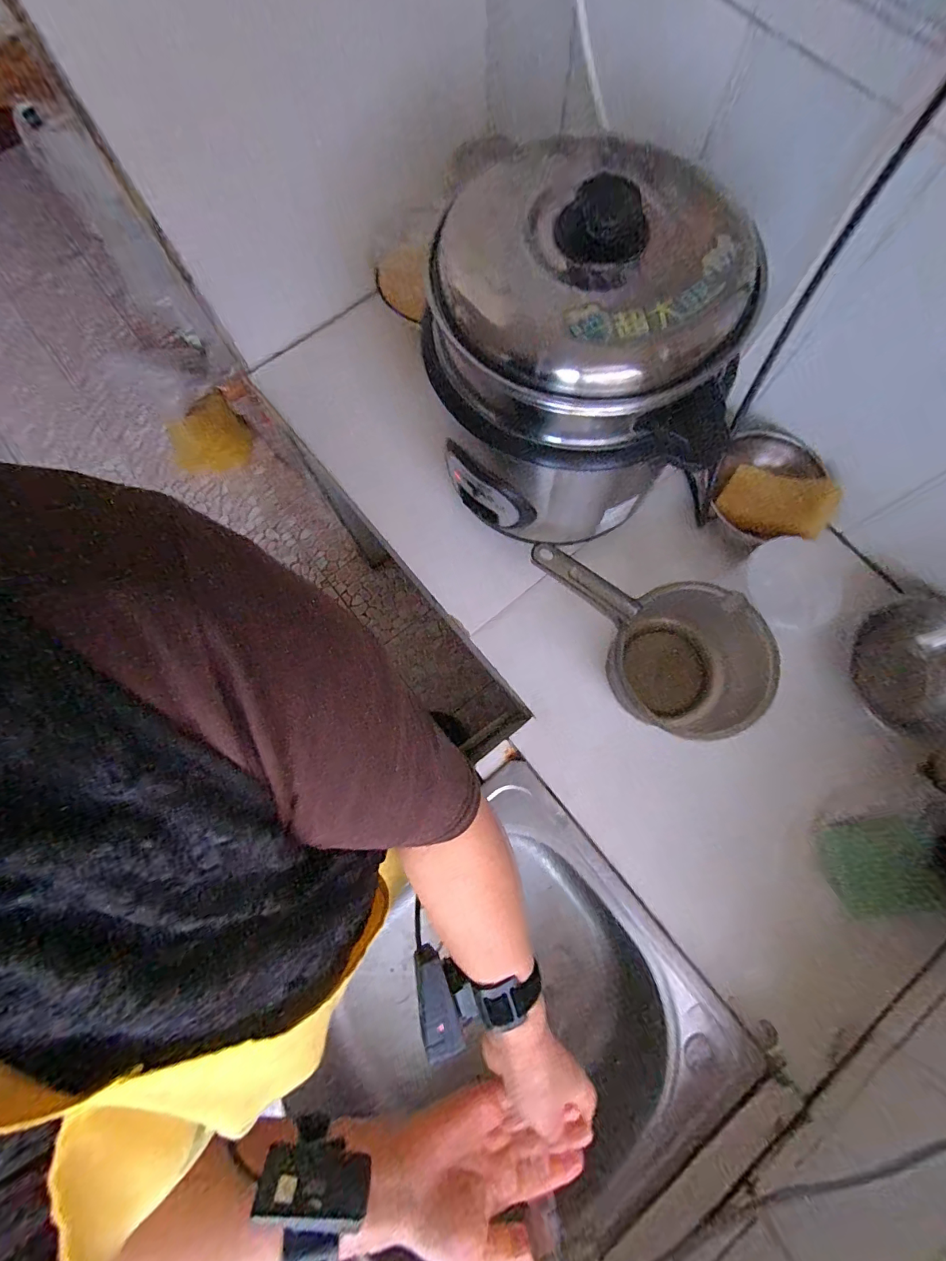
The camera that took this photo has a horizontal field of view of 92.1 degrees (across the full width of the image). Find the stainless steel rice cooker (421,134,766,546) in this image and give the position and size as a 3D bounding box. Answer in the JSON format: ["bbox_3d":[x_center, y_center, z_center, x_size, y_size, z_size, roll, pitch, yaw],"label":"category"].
[{"bbox_3d":[0.090,-0.234,0.473,0.237,0.258,0.216,-16,76,-3],"label":"stainless steel rice cooker"}]

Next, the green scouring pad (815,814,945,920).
[{"bbox_3d":[0.445,0.261,0.503,0.096,0.005,0.090,-24,52,18],"label":"green scouring pad"}]

